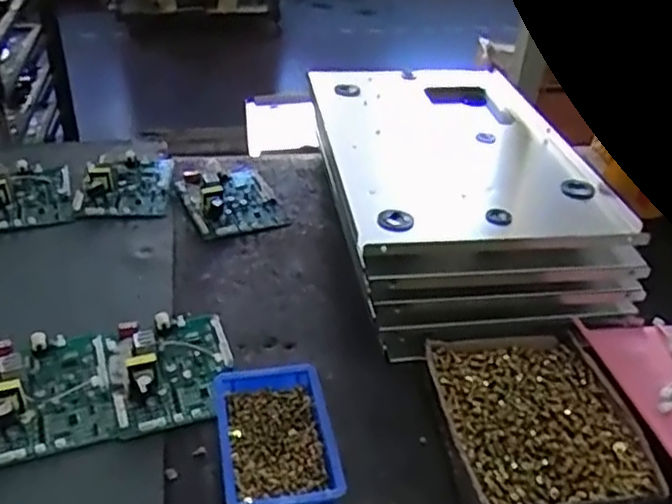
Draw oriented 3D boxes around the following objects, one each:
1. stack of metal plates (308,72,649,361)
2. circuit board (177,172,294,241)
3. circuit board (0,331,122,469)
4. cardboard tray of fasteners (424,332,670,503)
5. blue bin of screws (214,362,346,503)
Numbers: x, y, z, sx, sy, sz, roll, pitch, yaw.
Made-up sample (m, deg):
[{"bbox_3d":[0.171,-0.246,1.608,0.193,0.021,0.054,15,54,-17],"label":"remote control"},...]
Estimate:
[{"bbox_3d":[0.148,-0.115,0.928,0.330,0.111,0.522,-3,37,-8],"label":"stack of metal plates"},{"bbox_3d":[-0.151,-0.081,0.977,0.131,0.030,0.150,-12,39,-20],"label":"circuit board"},{"bbox_3d":[-0.287,0.130,0.668,0.123,0.032,0.137,-12,39,-19],"label":"circuit board"},{"bbox_3d":[0.188,0.165,0.651,0.182,0.044,0.207,-2,37,-7],"label":"cardboard tray of fasteners"},{"bbox_3d":[-0.054,0.176,0.618,0.099,0.056,0.146,-5,37,-11],"label":"blue bin of screws"}]

